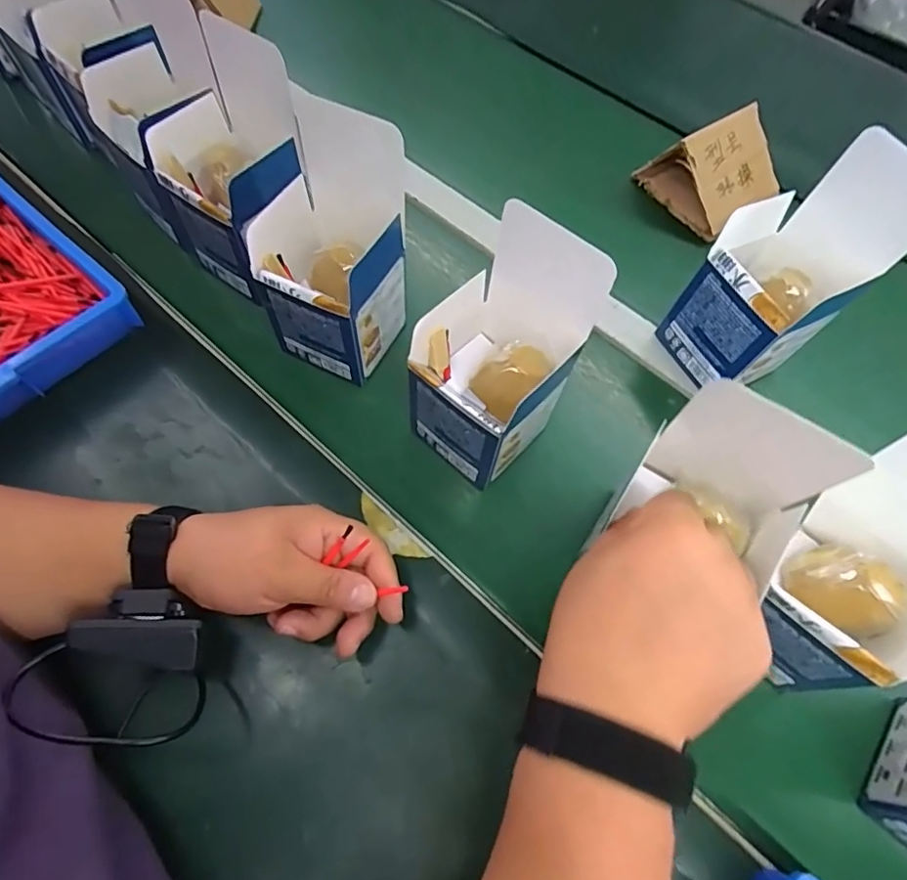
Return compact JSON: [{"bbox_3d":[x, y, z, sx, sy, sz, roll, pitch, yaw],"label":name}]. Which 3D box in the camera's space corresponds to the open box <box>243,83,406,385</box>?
[{"bbox_3d":[-0.092,-0.131,0.436,0.094,0.115,0.104,25,65,9],"label":"open box"}]

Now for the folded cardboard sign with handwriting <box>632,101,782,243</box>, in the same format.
[{"bbox_3d":[0.268,-0.278,0.559,0.095,0.071,0.104,-28,68,-16],"label":"folded cardboard sign with handwriting"}]

